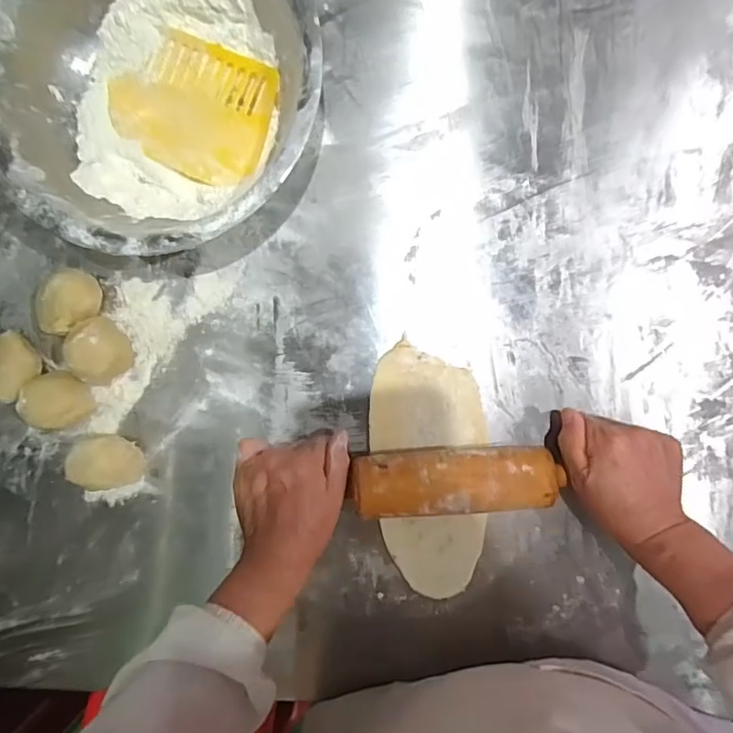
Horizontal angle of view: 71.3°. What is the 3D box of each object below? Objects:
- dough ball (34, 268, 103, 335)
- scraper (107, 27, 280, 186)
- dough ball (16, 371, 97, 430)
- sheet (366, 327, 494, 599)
[{"bbox_3d":[-0.269,-0.058,0.465,0.041,0.044,0.057,35,93,1],"label":"dough ball"},{"bbox_3d":[-0.158,-0.235,0.464,0.152,0.008,0.114,24,92,7],"label":"scraper"},{"bbox_3d":[-0.277,0.030,0.466,0.050,0.055,0.049,0,92,3],"label":"dough ball"},{"bbox_3d":[0.060,0.097,0.474,0.102,0.007,0.231,-5,92,3],"label":"sheet"}]

